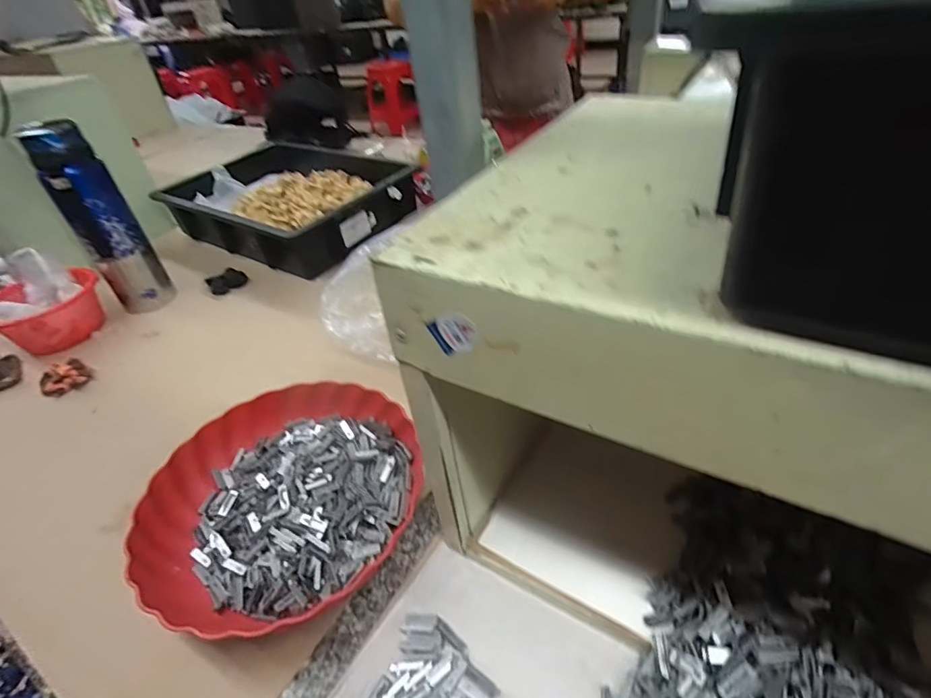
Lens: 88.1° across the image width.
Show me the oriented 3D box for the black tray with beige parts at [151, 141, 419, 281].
[{"bbox_3d":[-0.348,-0.283,0.948,0.447,0.100,0.319,23,49,32],"label":"black tray with beige parts"}]

